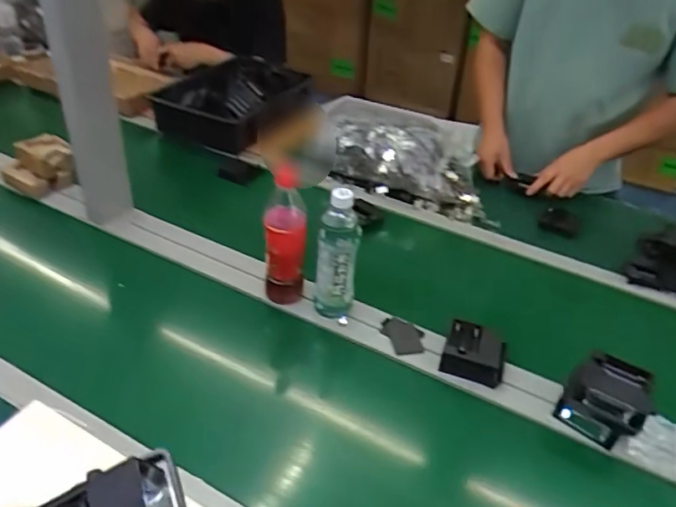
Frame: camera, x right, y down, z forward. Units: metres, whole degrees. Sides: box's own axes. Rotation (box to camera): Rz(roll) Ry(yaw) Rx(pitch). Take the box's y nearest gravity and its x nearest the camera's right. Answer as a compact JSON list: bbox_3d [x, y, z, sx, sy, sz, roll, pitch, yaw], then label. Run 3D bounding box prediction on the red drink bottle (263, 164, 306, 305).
[{"bbox_3d":[-0.085,-0.023,0.879,0.064,0.214,0.057,2,37,-4],"label":"red drink bottle"}]

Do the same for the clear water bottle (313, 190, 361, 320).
[{"bbox_3d":[0.000,-0.004,0.837,0.060,0.216,0.058,9,37,5],"label":"clear water bottle"}]

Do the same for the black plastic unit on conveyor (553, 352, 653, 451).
[{"bbox_3d":[0.363,0.198,0.745,0.101,0.077,0.084,27,42,26],"label":"black plastic unit on conveyor"}]

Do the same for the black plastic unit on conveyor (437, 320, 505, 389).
[{"bbox_3d":[0.207,0.147,0.823,0.090,0.035,0.090,17,39,15],"label":"black plastic unit on conveyor"}]

